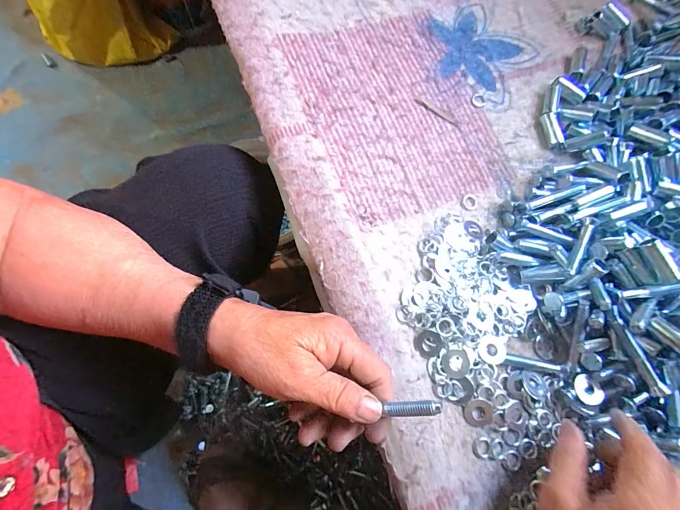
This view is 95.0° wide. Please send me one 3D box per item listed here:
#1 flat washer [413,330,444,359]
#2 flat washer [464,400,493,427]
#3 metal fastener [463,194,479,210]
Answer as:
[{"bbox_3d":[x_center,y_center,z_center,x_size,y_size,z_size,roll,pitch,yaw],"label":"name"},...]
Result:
[{"bbox_3d":[0.070,0.071,0.245,0.022,0.004,0.021,-1,86,8],"label":"flat washer"},{"bbox_3d":[0.107,0.122,0.239,0.023,0.004,0.020,7,77,-5],"label":"flat washer"},{"bbox_3d":[0.119,-0.049,0.283,0.014,0.004,0.016,43,77,4],"label":"metal fastener"}]

